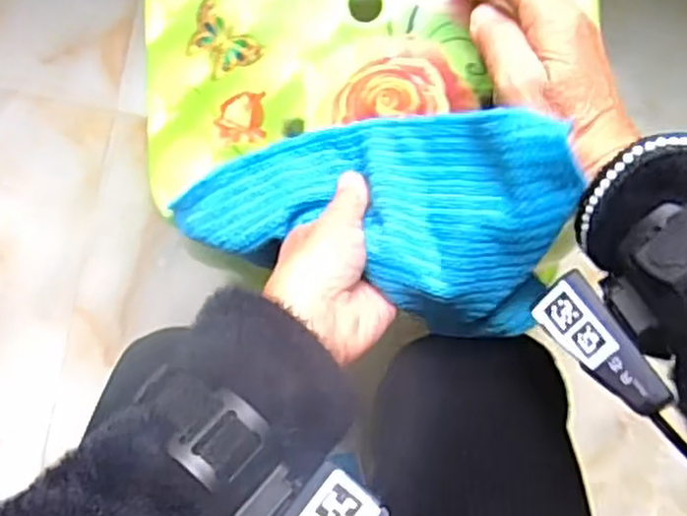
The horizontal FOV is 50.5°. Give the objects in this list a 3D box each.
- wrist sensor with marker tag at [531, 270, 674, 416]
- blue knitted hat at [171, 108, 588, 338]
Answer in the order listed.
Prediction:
[{"bbox_3d":[0.114,0.039,0.322,0.026,0.010,0.068,-40,62,7],"label":"wrist sensor with marker tag"},{"bbox_3d":[0.017,-0.023,0.397,0.217,0.073,0.108,9,94,32],"label":"blue knitted hat"}]

